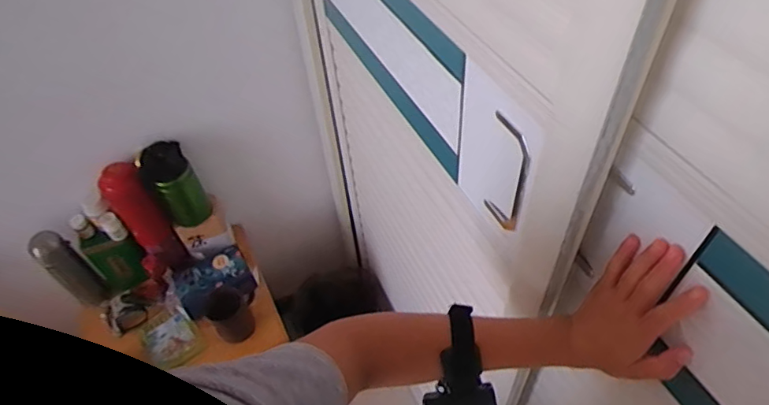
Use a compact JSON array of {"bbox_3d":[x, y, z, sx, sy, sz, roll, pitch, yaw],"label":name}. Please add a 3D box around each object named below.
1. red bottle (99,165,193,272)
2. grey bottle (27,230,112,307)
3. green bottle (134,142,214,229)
[{"bbox_3d":[-0.529,0.045,1.123,0.081,0.294,0.090,-36,59,-24],"label":"red bottle"},{"bbox_3d":[-0.687,0.155,1.115,0.054,0.242,0.062,26,57,20],"label":"grey bottle"},{"bbox_3d":[-0.457,-0.036,1.102,0.098,0.200,0.071,-28,56,-19],"label":"green bottle"}]

